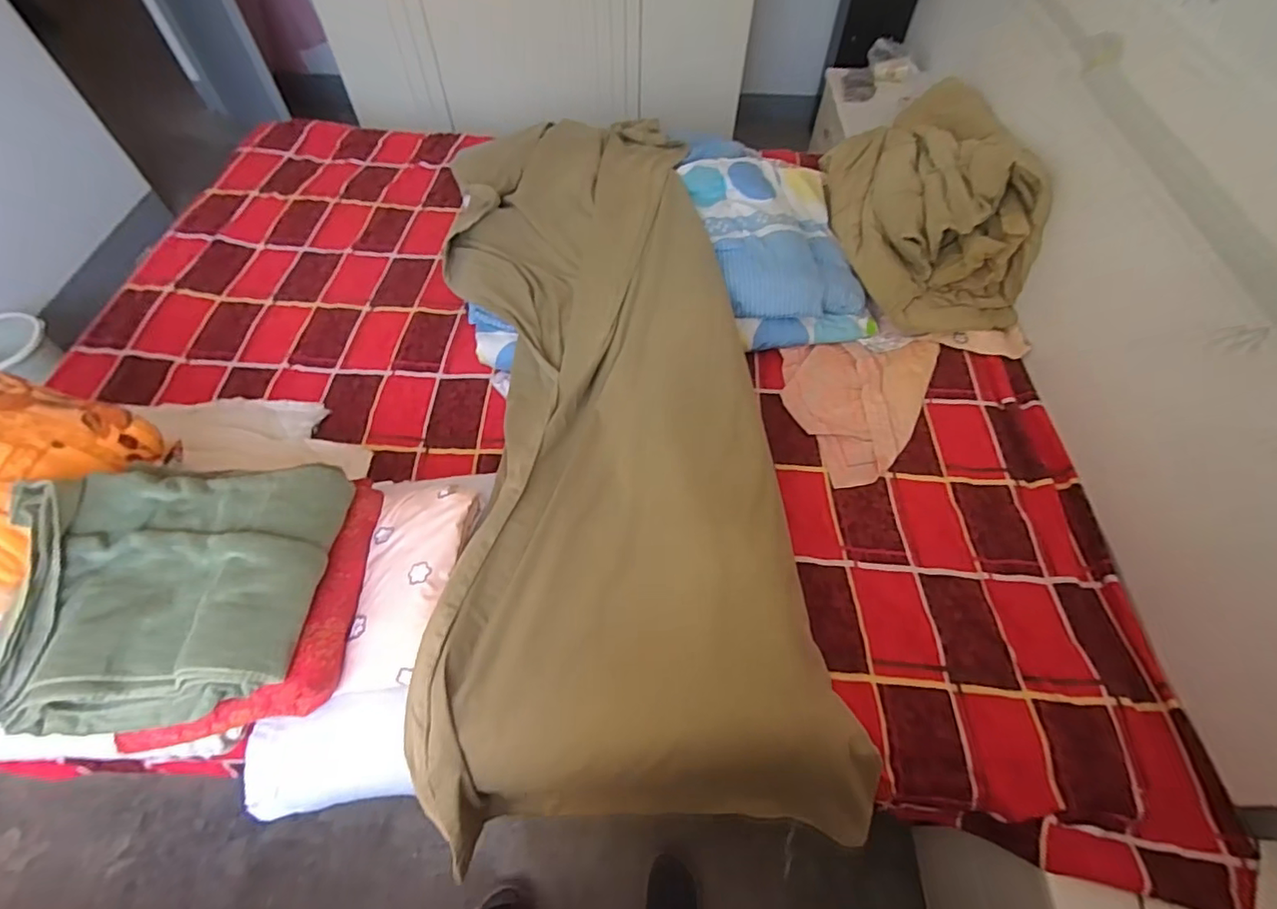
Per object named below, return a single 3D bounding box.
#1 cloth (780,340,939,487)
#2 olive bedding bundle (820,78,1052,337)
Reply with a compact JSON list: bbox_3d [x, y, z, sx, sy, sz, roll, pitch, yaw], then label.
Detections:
[{"bbox_3d":[0.504,-0.102,1.225,0.343,0.017,0.383,1,58,3],"label":"cloth"},{"bbox_3d":[0.694,-0.620,1.376,0.342,0.325,0.598,-9,58,-7],"label":"olive bedding bundle"}]

